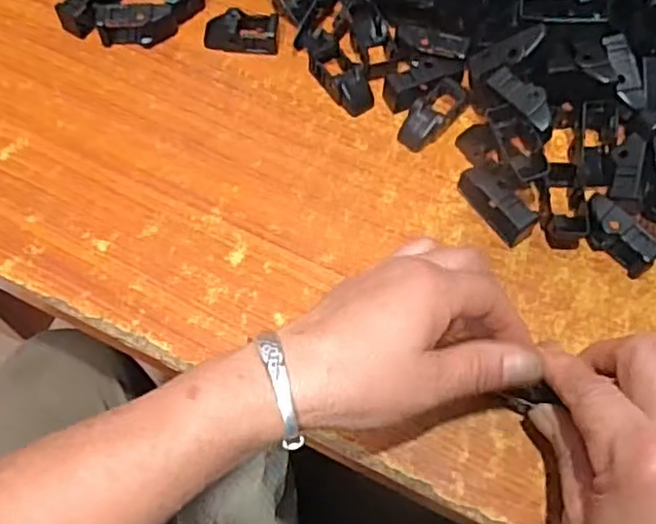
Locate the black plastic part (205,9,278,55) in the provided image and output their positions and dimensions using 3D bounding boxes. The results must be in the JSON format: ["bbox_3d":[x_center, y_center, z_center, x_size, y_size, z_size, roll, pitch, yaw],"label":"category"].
[{"bbox_3d":[-0.057,-0.154,0.461,0.048,0.016,0.023,5,64,1],"label":"black plastic part"}]

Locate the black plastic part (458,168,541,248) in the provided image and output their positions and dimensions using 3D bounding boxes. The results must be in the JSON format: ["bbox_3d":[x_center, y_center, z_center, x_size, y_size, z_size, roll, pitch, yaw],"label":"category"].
[{"bbox_3d":[0.098,-0.035,0.403,0.016,0.022,0.050,-34,69,-16],"label":"black plastic part"}]

